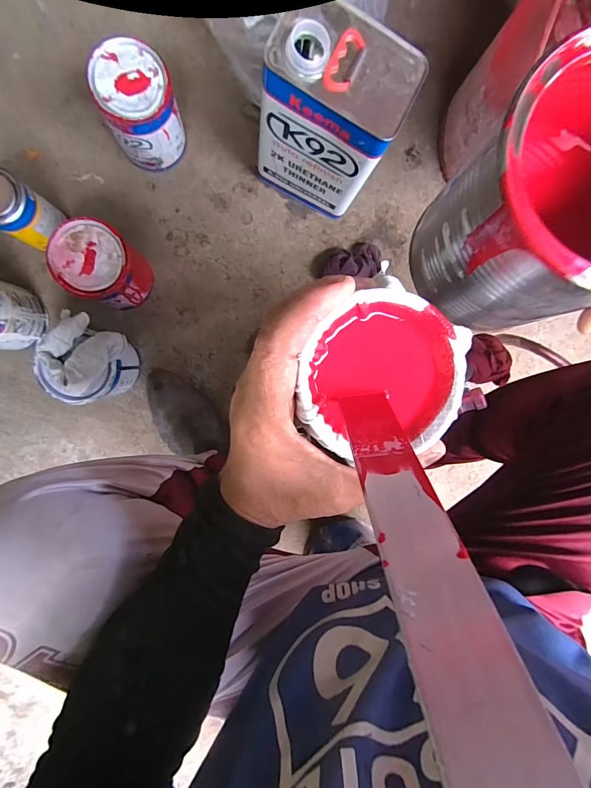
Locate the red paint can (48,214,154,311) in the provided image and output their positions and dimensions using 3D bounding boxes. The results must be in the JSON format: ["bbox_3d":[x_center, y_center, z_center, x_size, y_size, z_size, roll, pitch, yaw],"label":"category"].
[{"bbox_3d":[-0.286,-0.188,0.563,0.102,0.132,0.098,-1,95,-6],"label":"red paint can"}]

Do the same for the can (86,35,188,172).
[{"bbox_3d":[-0.226,-0.417,0.550,0.097,0.136,0.104,-1,95,-6],"label":"can"}]

